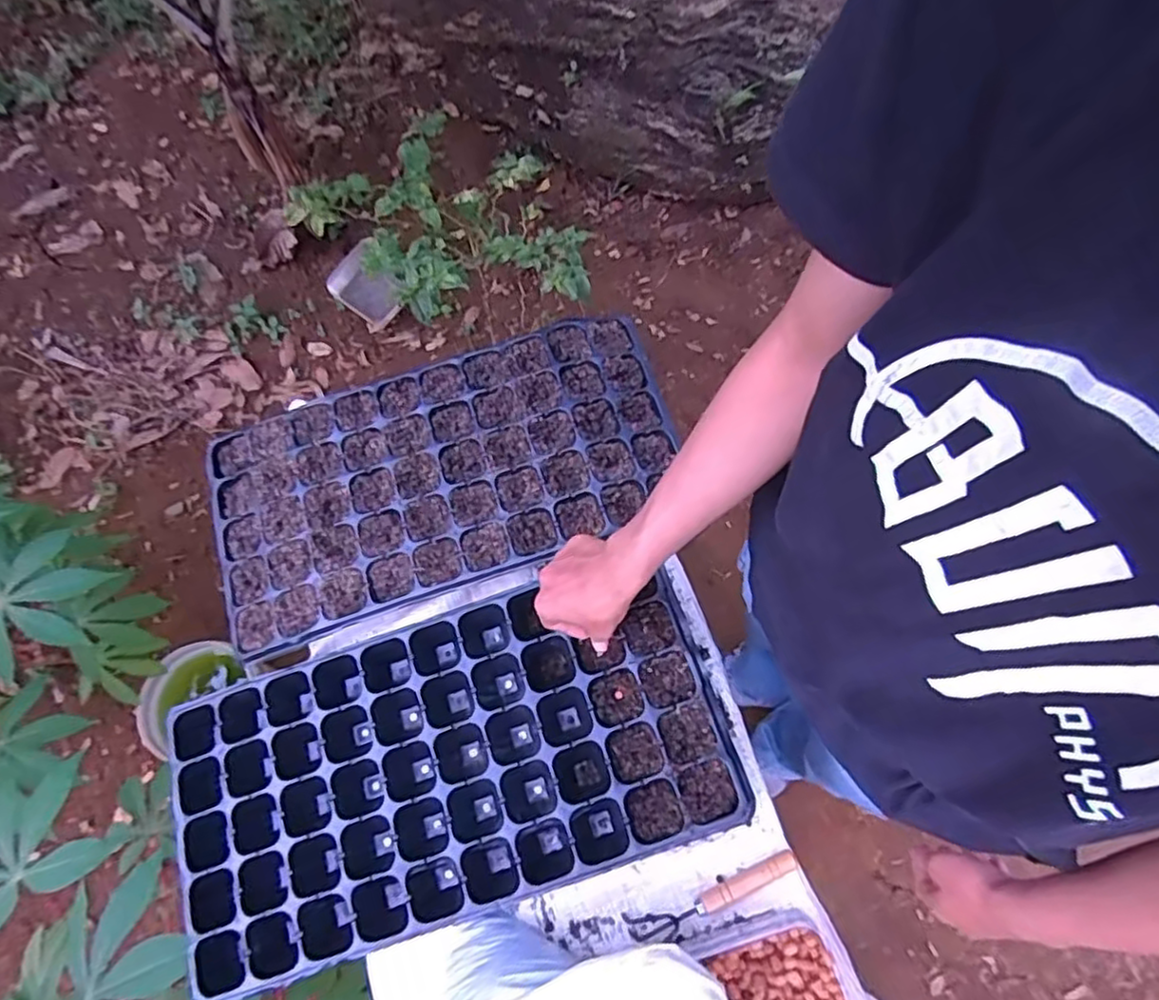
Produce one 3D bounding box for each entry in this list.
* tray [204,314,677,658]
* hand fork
[{"bbox_3d":[-0.153,-0.031,0.762,0.515,0.046,0.263,-19,68,-1],"label":"tray"},{"bbox_3d":[0.120,0.358,0.613,0.160,0.021,0.027,-21,68,-2],"label":"hand fork"}]

